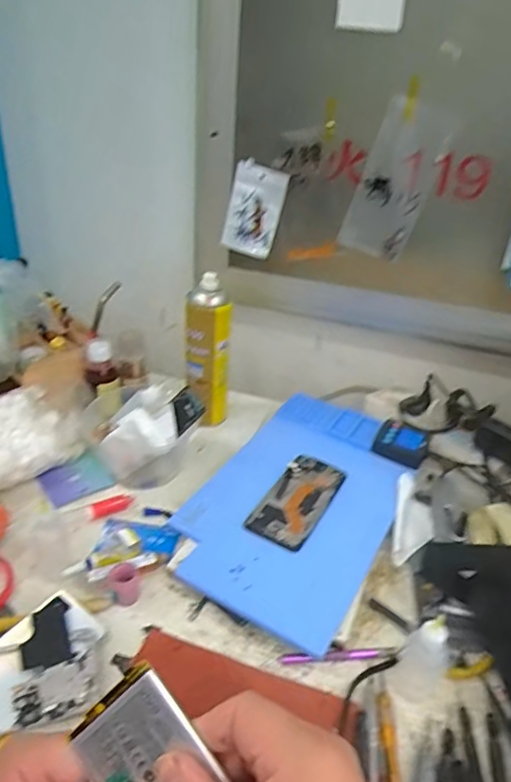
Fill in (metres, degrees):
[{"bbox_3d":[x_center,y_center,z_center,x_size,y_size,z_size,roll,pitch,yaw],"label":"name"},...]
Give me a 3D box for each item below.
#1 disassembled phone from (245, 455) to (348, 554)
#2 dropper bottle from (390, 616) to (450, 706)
[{"bbox_3d":[0.054,0.129,0.657,0.071,0.007,0.155,19,35,21],"label":"disassembled phone"},{"bbox_3d":[0.154,0.229,0.479,0.042,0.092,0.034,-24,42,-37],"label":"dropper bottle"}]

